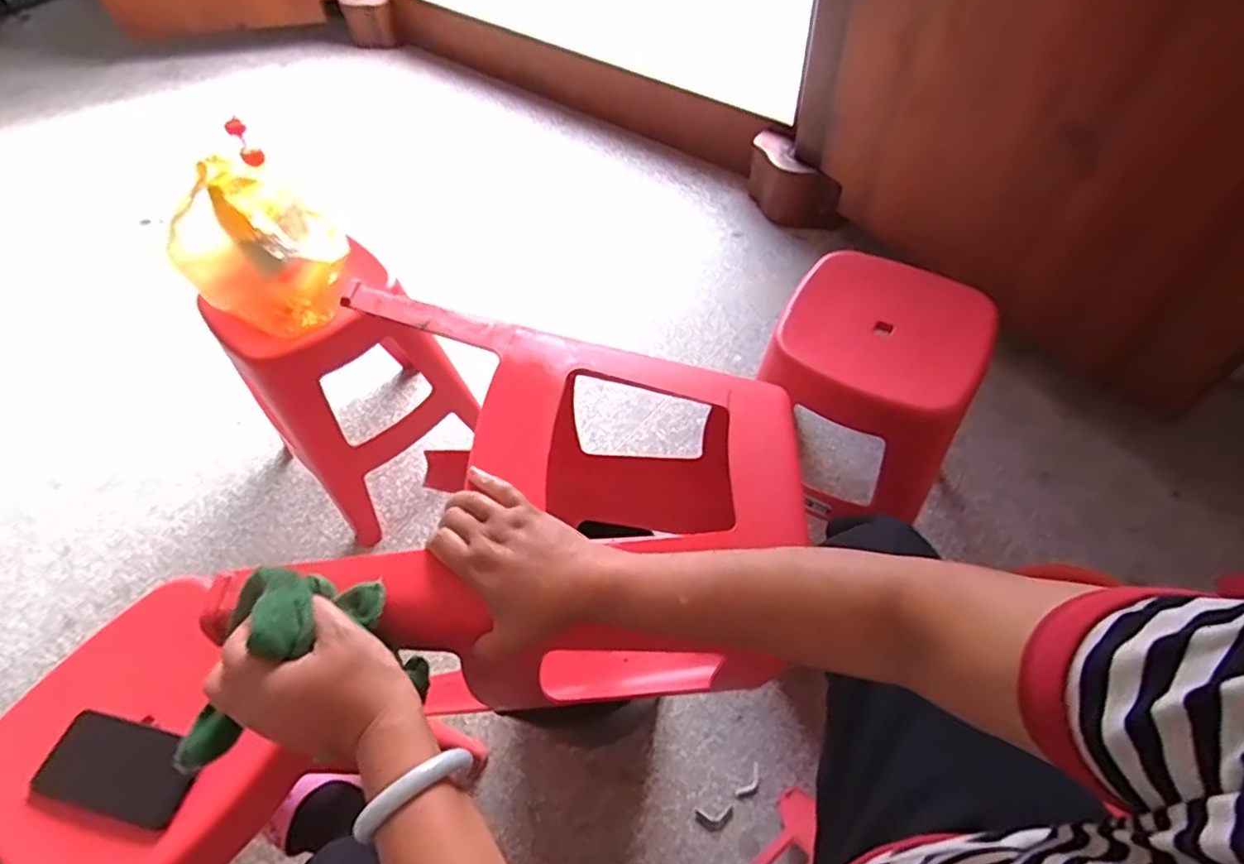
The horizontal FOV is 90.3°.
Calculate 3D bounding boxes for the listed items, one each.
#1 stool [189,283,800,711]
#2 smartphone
[{"bbox_3d":[-0.062,0.086,0.686,0.464,0.341,0.345,-3,54,1],"label":"stool"},{"bbox_3d":[-0.509,0.340,0.626,0.156,0.008,0.079,10,55,10],"label":"smartphone"}]

